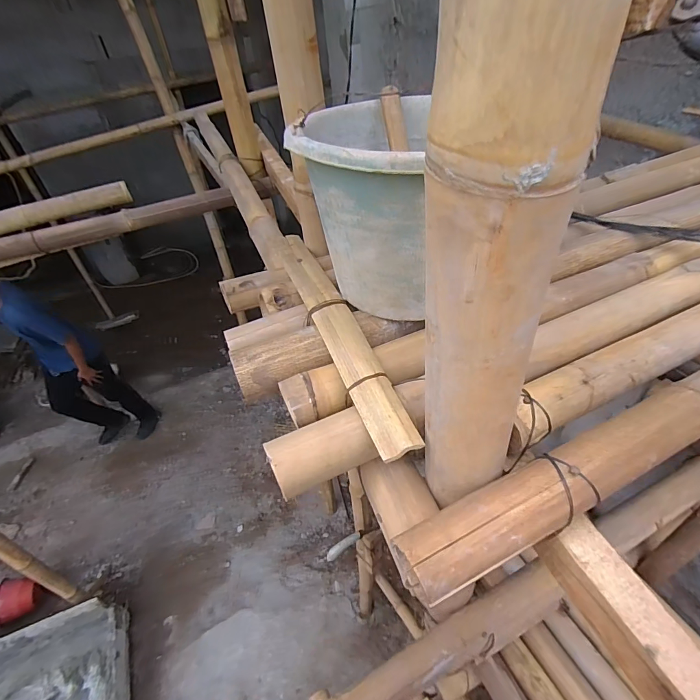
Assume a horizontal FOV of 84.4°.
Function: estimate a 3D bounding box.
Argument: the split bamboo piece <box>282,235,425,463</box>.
[{"bbox_3d":[-0.026,-0.046,0.487,0.050,0.025,0.429,-17,42,-13],"label":"split bamboo piece"}]

